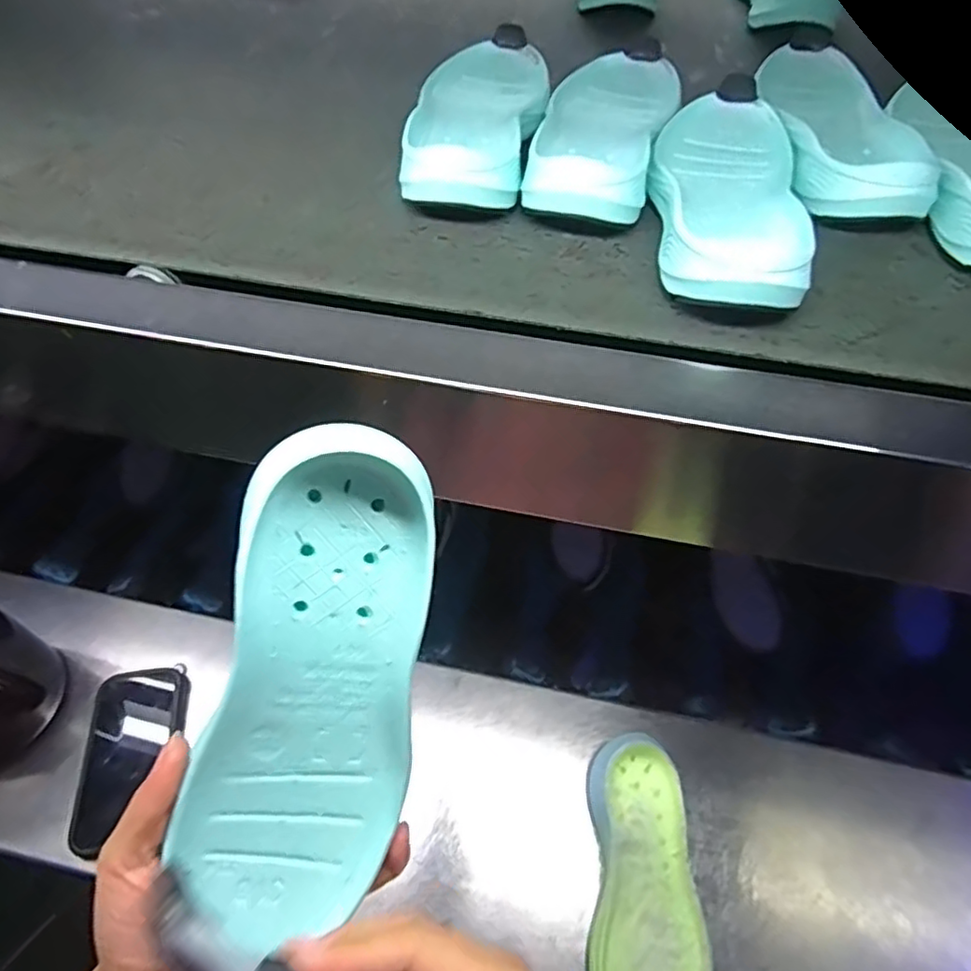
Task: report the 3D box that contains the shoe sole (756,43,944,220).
[{"bbox_3d":[0.236,-0.239,0.409,0.084,0.036,0.209,2,53,0],"label":"shoe sole"}]

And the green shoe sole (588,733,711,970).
[{"bbox_3d":[0.133,0.329,0.511,0.087,0.057,0.219,5,53,2],"label":"green shoe sole"}]

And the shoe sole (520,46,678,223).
[{"bbox_3d":[0.074,-0.240,0.410,0.093,0.040,0.217,13,55,8],"label":"shoe sole"}]

